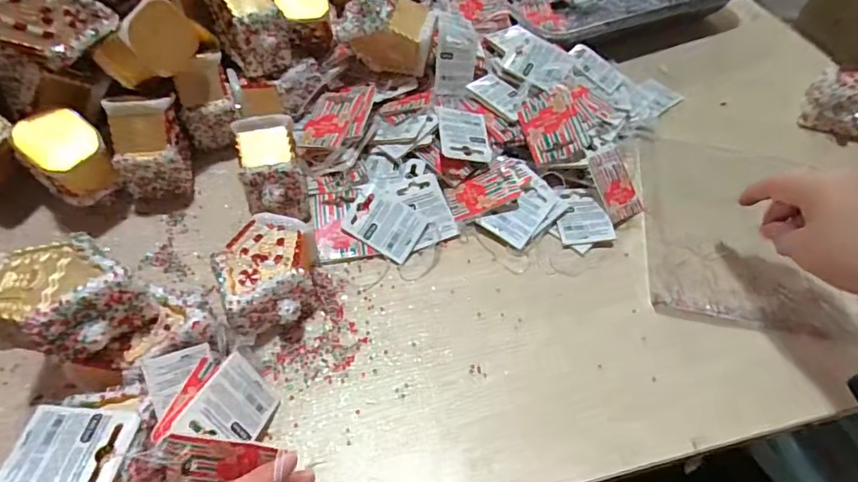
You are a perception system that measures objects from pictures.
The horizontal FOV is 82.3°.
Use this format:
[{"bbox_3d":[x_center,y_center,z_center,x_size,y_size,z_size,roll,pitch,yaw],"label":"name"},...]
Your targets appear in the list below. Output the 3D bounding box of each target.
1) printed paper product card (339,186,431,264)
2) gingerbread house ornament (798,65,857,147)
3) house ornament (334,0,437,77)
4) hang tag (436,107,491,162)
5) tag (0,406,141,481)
[{"bbox_3d":[-0.035,-0.014,0.398,0.059,0.005,0.045,30,77,2],"label":"printed paper product card"},{"bbox_3d":[0.427,-0.142,0.503,0.069,0.051,0.069,40,60,23],"label":"gingerbread house ornament"},{"bbox_3d":[-0.039,-0.181,0.445,0.083,0.074,0.039,9,53,3],"label":"house ornament"},{"bbox_3d":[0.031,-0.093,0.429,0.045,0.005,0.057,5,58,-14],"label":"hang tag"},{"bbox_3d":[-0.184,0.108,0.251,0.056,0.004,0.044,6,49,1],"label":"tag"}]

